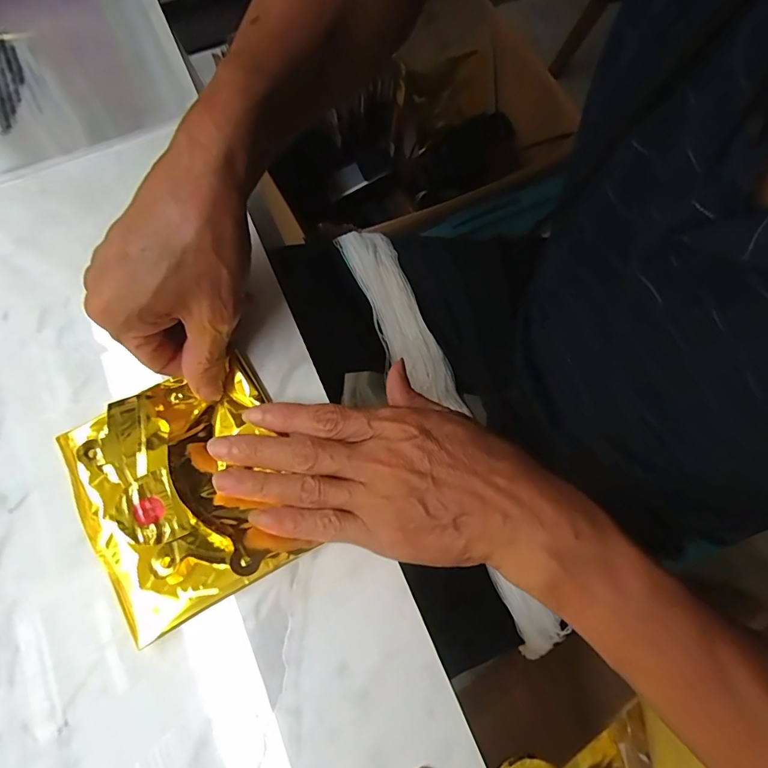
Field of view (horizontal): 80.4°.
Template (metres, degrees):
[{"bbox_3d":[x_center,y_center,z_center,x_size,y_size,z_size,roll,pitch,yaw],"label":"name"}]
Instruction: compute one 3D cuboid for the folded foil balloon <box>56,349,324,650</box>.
[{"bbox_3d":[-0.111,0.058,0.258,0.116,0.025,0.129,-29,76,-7],"label":"folded foil balloon"}]

